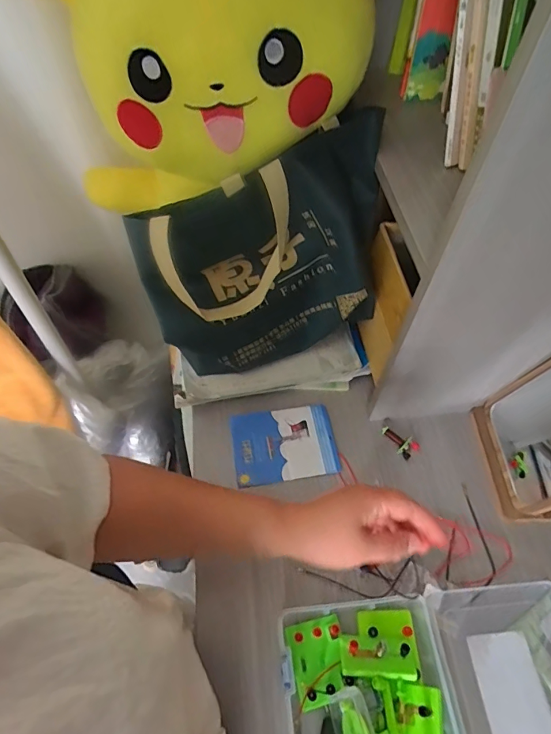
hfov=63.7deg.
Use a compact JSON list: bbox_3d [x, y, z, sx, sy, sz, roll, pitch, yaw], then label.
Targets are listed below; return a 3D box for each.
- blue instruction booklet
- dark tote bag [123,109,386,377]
[{"bbox_3d":[0.011,0.104,0.608,0.136,0.013,0.104,-7,58,-4],"label":"blue instruction booklet"},{"bbox_3d":[-0.006,-0.120,0.551,0.300,0.259,0.087,-16,58,-12],"label":"dark tote bag"}]

